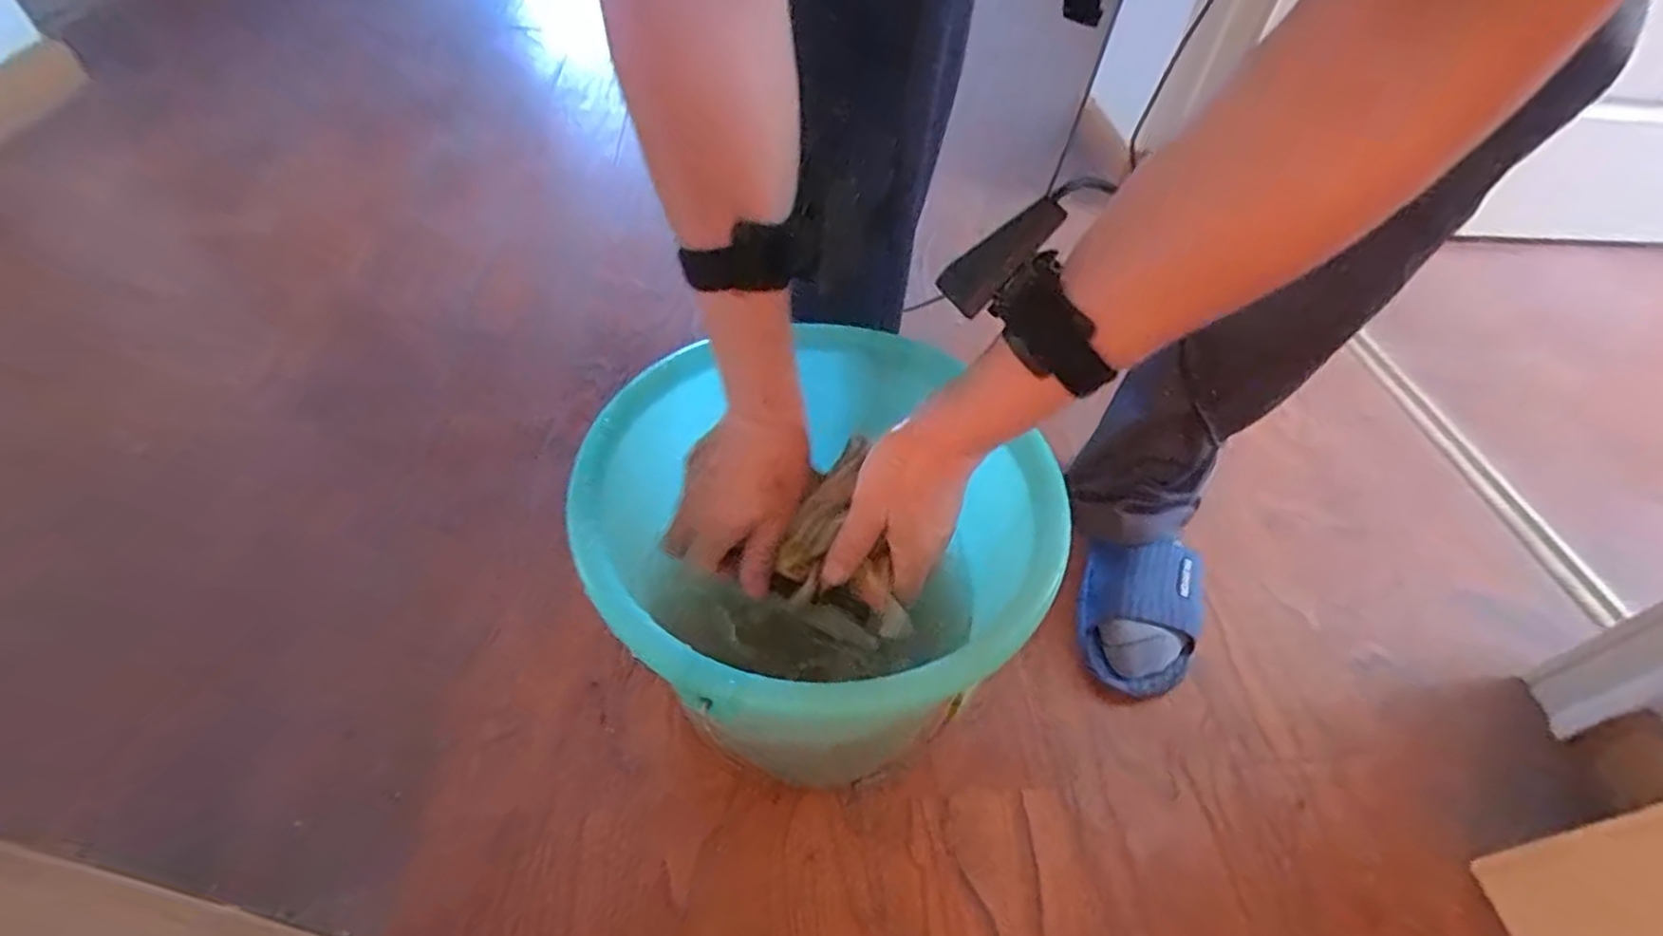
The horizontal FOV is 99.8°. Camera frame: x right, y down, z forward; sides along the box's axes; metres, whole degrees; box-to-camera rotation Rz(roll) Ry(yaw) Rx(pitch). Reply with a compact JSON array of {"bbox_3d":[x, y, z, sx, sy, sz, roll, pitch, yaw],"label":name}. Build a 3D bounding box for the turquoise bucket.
[{"bbox_3d":[-0.015,0.077,0.512,0.281,0.239,0.271,2,50,-3],"label":"turquoise bucket"}]

